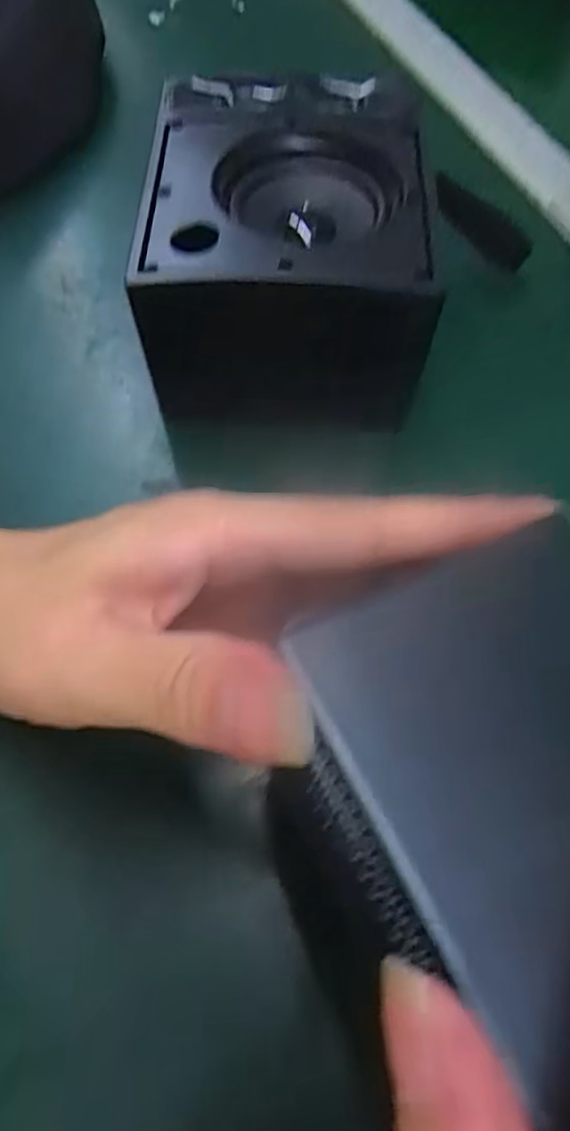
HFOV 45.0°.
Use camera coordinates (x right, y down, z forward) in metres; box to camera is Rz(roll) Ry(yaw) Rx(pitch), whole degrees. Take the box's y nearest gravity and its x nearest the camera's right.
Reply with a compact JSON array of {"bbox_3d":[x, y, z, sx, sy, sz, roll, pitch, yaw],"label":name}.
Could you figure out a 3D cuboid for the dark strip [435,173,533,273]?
[{"bbox_3d":[0.094,-0.166,0.334,0.069,0.018,0.010,17,55,-34],"label":"dark strip"}]

